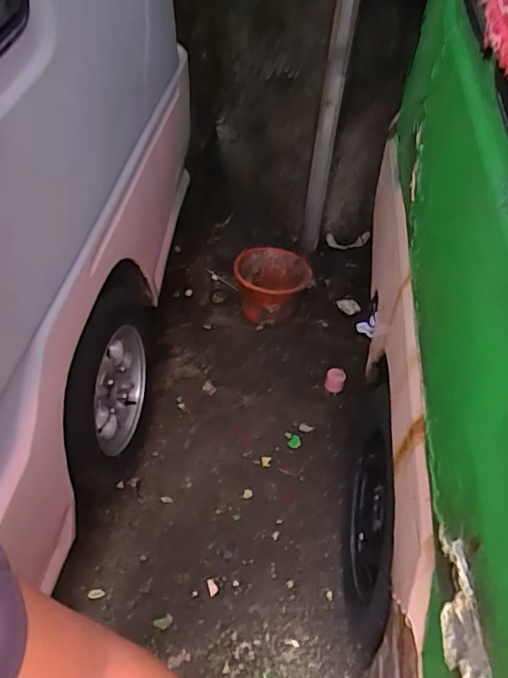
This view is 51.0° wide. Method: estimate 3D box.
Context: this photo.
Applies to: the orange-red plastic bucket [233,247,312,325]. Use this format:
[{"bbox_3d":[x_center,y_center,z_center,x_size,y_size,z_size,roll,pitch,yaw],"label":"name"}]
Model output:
[{"bbox_3d":[0.064,-0.176,1.964,0.276,0.204,0.247,1,44,-4],"label":"orange-red plastic bucket"}]

